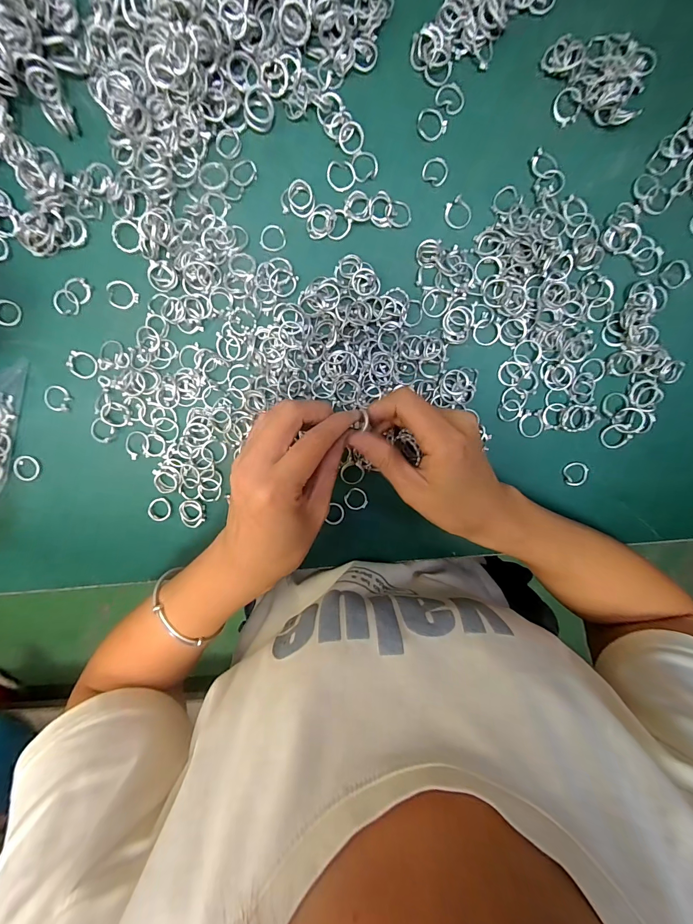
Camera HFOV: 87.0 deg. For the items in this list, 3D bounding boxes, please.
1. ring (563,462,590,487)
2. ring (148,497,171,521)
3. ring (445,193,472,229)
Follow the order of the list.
[{"bbox_3d":[0.205,0.011,0.324,0.021,0.004,0.021,0,97,0],"label":"ring"},{"bbox_3d":[-0.168,0.043,0.329,0.020,0.005,0.020,0,97,0],"label":"ring"},{"bbox_3d":[0.092,-0.205,0.300,0.023,0.004,0.023,0,97,0],"label":"ring"}]

